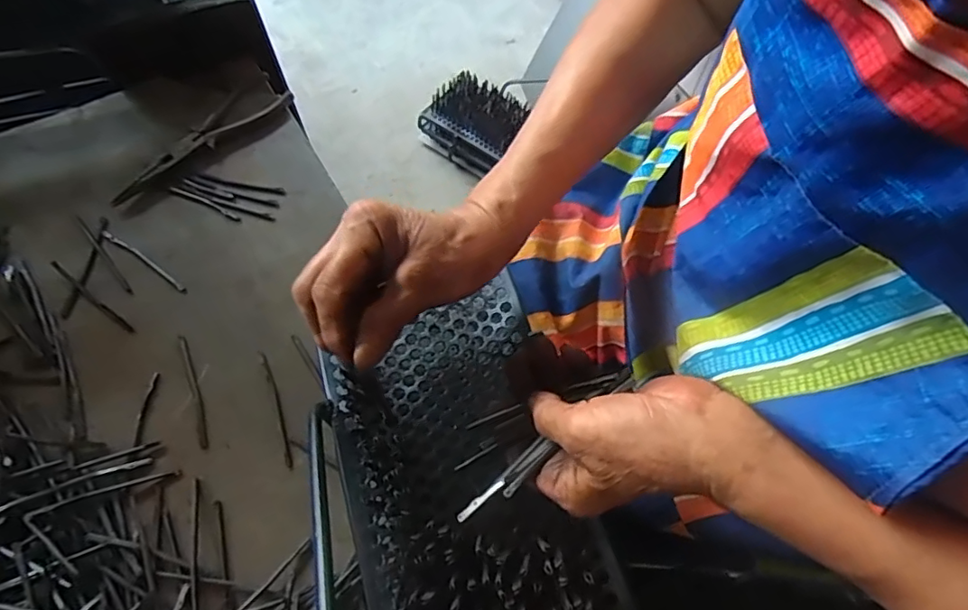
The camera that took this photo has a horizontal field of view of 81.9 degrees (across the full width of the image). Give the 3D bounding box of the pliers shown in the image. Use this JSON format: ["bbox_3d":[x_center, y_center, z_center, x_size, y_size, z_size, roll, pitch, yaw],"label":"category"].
[{"bbox_3d":[-0.283,-0.167,0.548,0.193,0.013,0.050,-42,72,-16],"label":"pliers"}]

